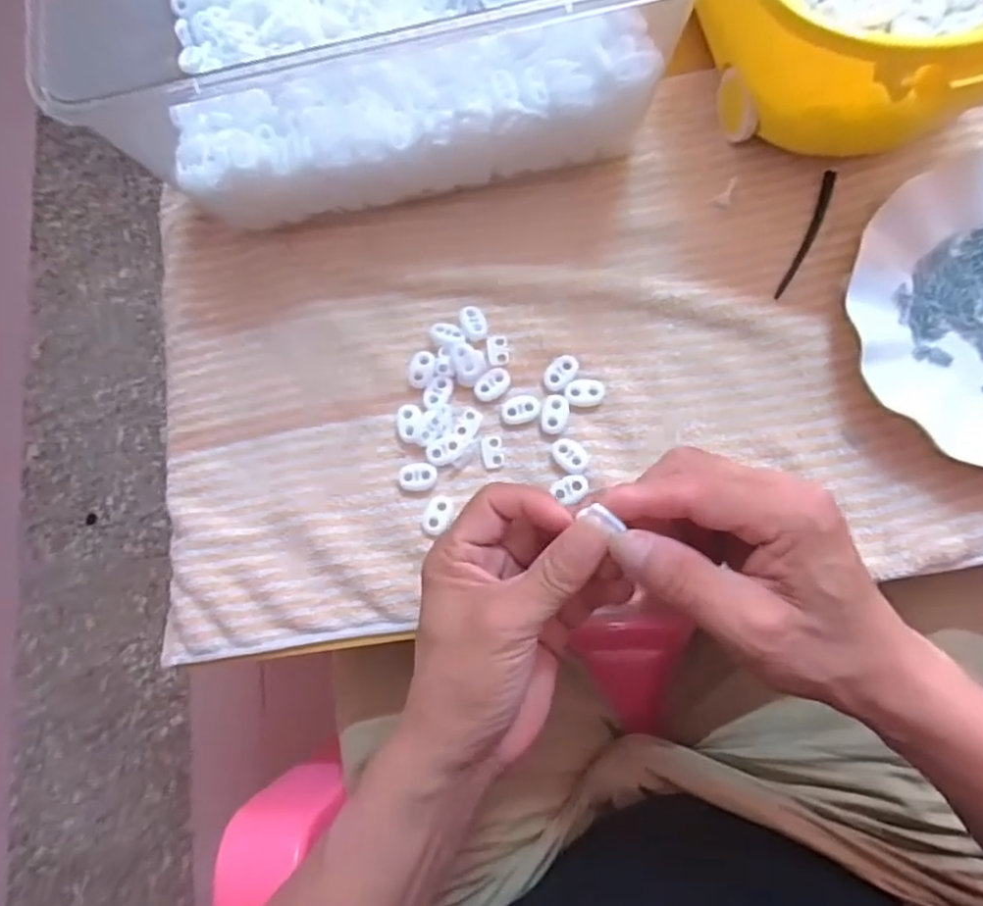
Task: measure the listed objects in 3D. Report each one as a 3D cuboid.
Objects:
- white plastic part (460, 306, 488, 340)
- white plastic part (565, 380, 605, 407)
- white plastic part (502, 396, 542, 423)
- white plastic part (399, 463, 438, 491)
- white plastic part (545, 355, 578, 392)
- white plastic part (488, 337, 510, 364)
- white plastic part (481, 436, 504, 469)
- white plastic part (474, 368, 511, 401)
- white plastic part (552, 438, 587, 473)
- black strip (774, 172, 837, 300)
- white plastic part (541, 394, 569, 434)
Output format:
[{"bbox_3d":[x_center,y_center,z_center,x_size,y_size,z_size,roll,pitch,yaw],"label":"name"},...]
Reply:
[{"bbox_3d":[-0.011,-0.077,0.384,0.014,0.005,0.021,-20,79,-1],"label":"white plastic part"},{"bbox_3d":[0.053,-0.035,0.369,0.021,0.004,0.016,-4,79,2],"label":"white plastic part"},{"bbox_3d":[0.017,-0.025,0.371,0.022,0.004,0.015,-18,79,0],"label":"white plastic part"},{"bbox_3d":[-0.042,0.014,0.370,0.021,0.006,0.016,0,79,3],"label":"white plastic part"},{"bbox_3d":[0.040,-0.046,0.375,0.014,0.007,0.023,44,84,10],"label":"white plastic part"},{"bbox_3d":[0.004,-0.061,0.382,0.012,0.004,0.018,-8,79,2],"label":"white plastic part"},{"bbox_3d":[0.000,0.000,0.370,0.011,0.004,0.018,-8,79,2],"label":"white plastic part"},{"bbox_3d":[0.001,-0.041,0.375,0.015,0.004,0.023,43,84,10],"label":"white plastic part"},{"bbox_3d":[0.044,0.001,0.364,0.015,0.006,0.021,-45,80,-6],"label":"white plastic part"},{"bbox_3d":[0.186,-0.128,0.380,0.010,0.007,0.086,23,81,7],"label":"black strip"},{"bbox_3d":[0.036,-0.022,0.369,0.014,0.004,0.022,8,80,5],"label":"white plastic part"}]

